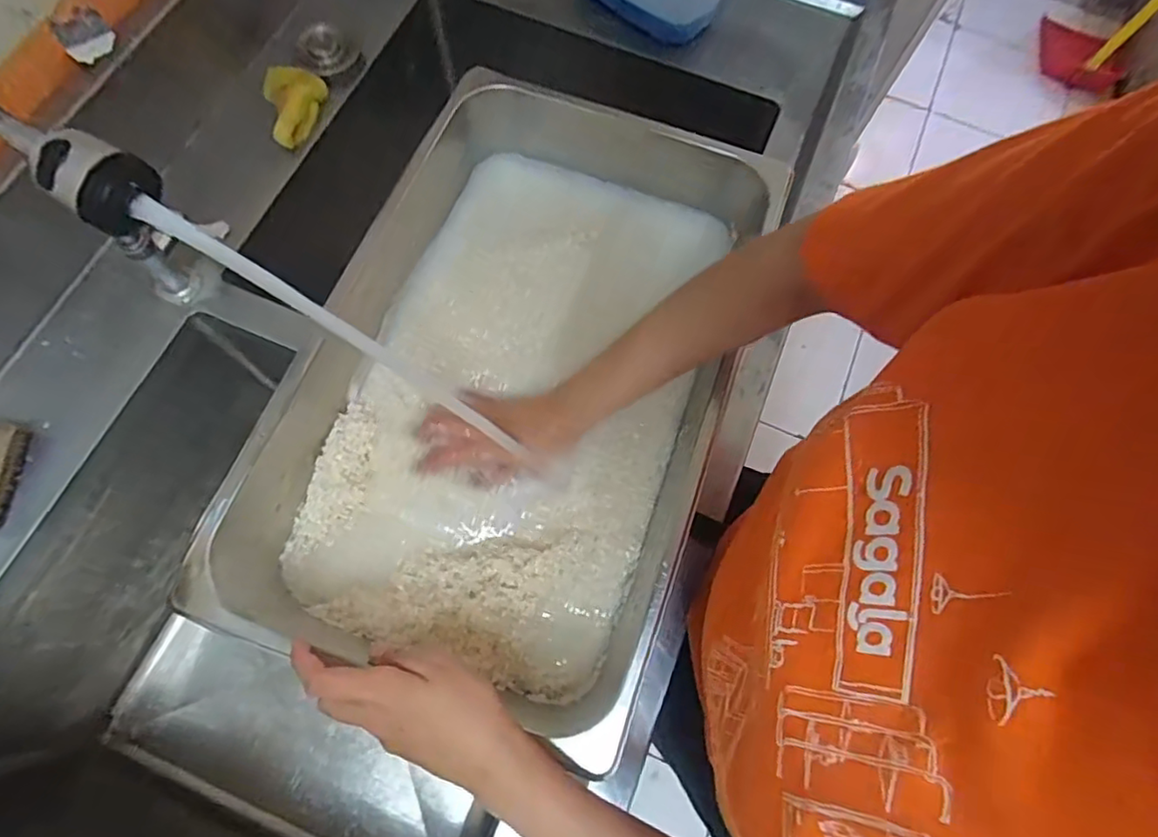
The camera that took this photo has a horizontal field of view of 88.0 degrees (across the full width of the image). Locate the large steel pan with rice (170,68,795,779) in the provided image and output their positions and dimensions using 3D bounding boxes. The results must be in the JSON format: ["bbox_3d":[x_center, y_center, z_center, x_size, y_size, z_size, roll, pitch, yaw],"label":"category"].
[{"bbox_3d":[-0.054,-0.040,0.527,0.337,0.116,0.499,19,72,4],"label":"large steel pan with rice"}]

